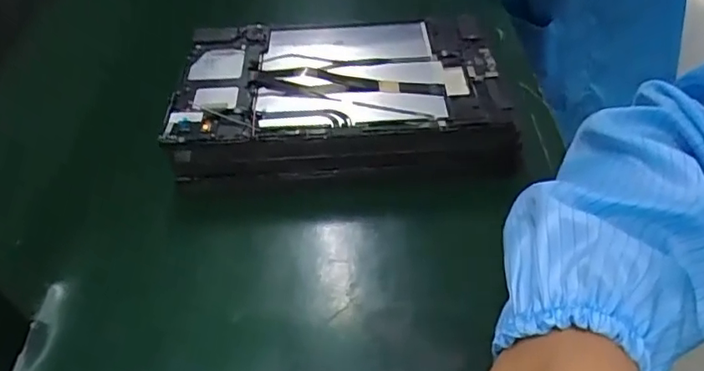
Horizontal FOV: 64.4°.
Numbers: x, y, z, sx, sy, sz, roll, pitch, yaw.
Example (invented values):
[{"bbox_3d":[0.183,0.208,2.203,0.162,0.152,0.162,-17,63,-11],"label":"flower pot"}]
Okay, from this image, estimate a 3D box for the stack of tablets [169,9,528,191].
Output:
[{"bbox_3d":[-0.009,-0.071,0.441,0.241,0.060,0.156,0,45,-2],"label":"stack of tablets"}]

